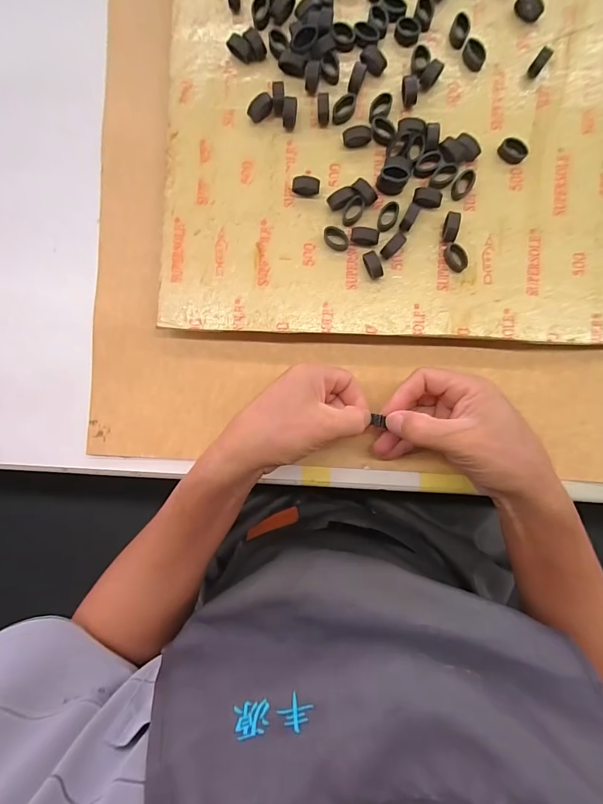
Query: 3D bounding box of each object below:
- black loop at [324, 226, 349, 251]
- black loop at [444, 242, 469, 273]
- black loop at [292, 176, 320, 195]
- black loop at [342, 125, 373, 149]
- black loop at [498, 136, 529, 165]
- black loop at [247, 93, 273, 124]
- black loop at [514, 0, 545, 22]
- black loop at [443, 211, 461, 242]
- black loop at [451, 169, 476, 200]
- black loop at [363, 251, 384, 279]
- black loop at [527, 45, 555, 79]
[{"bbox_3d":[0.028,-0.131,0.315,0.014,0.008,0.022,-45,89,2],"label":"black loop"},{"bbox_3d":[0.124,-0.116,0.313,0.015,0.009,0.024,-23,90,2],"label":"black loop"},{"bbox_3d":[0.004,-0.173,0.315,0.022,0.010,0.013,1,91,2],"label":"black loop"},{"bbox_3d":[0.044,-0.212,0.313,0.022,0.011,0.011,-5,91,2],"label":"black loop"},{"bbox_3d":[0.169,-0.200,0.312,0.022,0.009,0.015,38,92,1],"label":"black loop"},{"bbox_3d":[-0.033,-0.235,0.314,0.020,0.013,0.012,-38,89,2],"label":"black loop"},{"bbox_3d":[0.181,-0.314,0.312,0.023,0.012,0.016,26,92,2],"label":"black loop"},{"bbox_3d":[0.119,-0.139,0.311,0.010,0.012,0.024,8,91,2],"label":"black loop"},{"bbox_3d":[0.129,-0.173,0.310,0.015,0.010,0.022,38,92,1],"label":"black loop"},{"bbox_3d":[0.057,-0.108,0.311,0.012,0.014,0.020,-17,90,2],"label":"black loop"},{"bbox_3d":[0.190,-0.270,0.312,0.009,0.012,0.020,37,93,-1],"label":"black loop"}]

